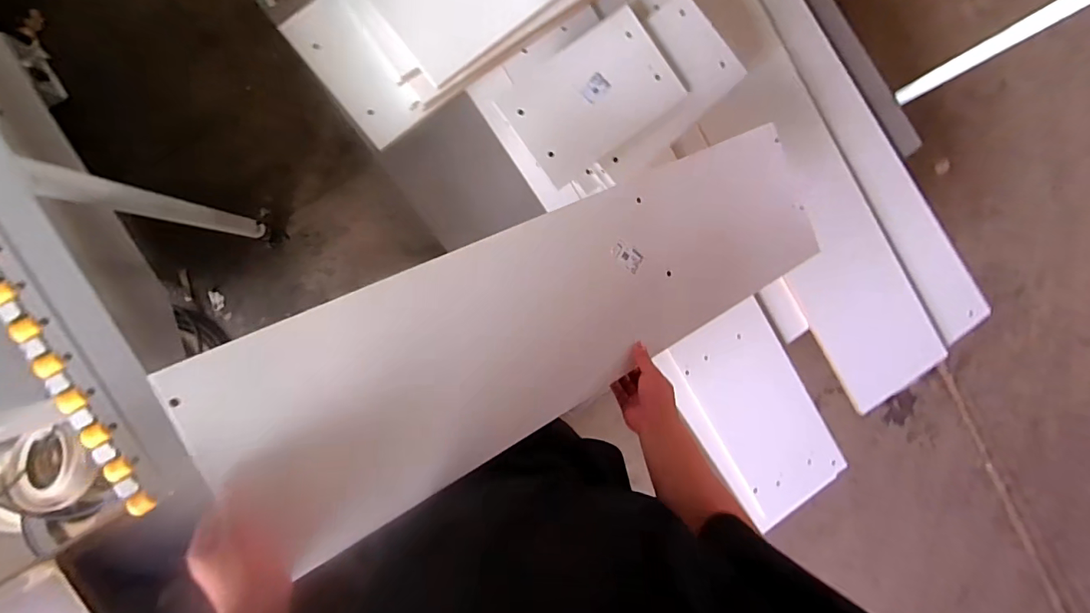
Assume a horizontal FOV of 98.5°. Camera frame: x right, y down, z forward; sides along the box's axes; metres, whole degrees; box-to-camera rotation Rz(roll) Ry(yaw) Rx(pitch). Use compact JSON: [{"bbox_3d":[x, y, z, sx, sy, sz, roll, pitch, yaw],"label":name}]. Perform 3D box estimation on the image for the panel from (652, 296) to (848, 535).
[{"bbox_3d":[0.511,0.261,1.166,0.282,0.037,0.575,-31,96,-5],"label":"panel"}]

